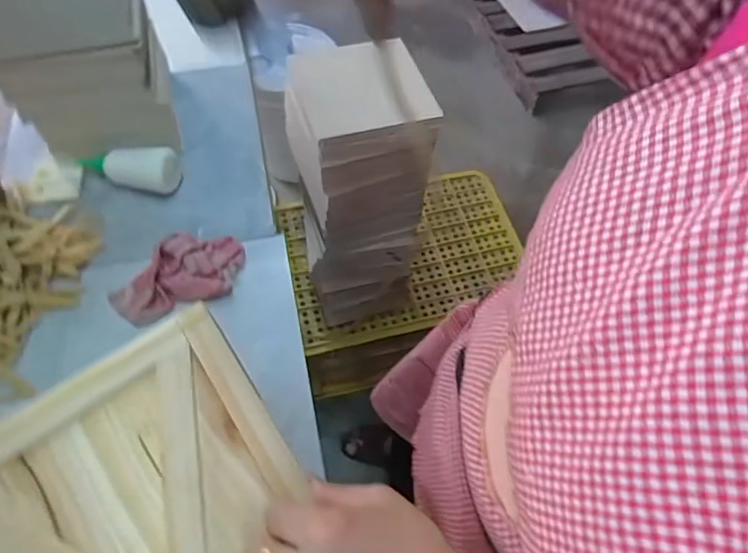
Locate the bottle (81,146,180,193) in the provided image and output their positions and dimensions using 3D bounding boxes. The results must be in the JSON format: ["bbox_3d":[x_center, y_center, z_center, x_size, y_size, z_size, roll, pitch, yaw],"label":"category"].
[{"bbox_3d":[-0.373,-0.170,0.759,0.157,0.046,0.059,11,60,4],"label":"bottle"}]

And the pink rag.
[{"bbox_3d":[-0.268,-0.007,0.680,0.178,0.029,0.108,-17,62,-12],"label":"pink rag"}]

